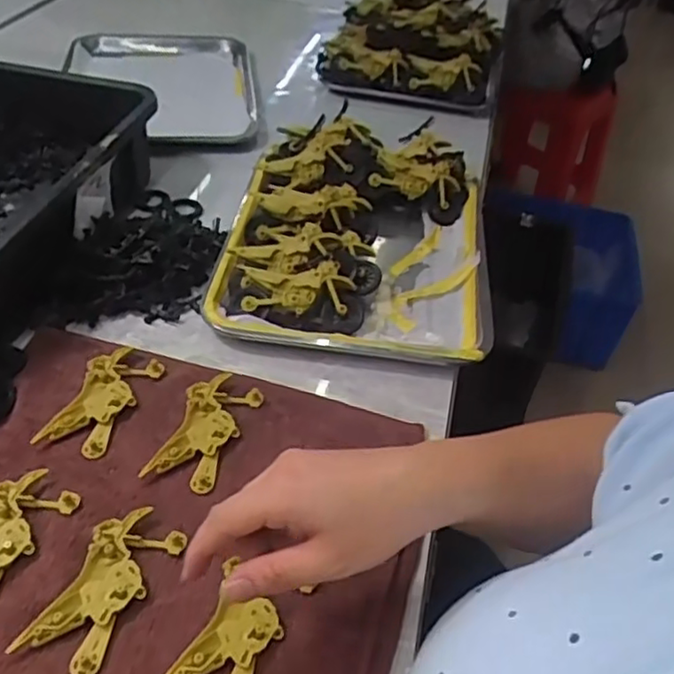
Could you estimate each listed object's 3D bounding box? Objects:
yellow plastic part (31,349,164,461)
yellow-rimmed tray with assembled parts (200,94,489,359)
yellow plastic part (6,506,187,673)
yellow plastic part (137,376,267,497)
[{"bbox_3d":[-0.181,0.047,0.511,0.051,0.010,0.104,17,44,11],"label":"yellow plastic part"},{"bbox_3d":[0.025,-0.114,0.677,0.256,0.057,0.333,8,43,2],"label":"yellow-rimmed tray with assembled parts"},{"bbox_3d":[-0.141,0.152,0.402,0.051,0.011,0.099,21,45,16],"label":"yellow plastic part"},{"bbox_3d":[-0.099,0.070,0.496,0.050,0.014,0.101,17,44,11],"label":"yellow plastic part"}]

